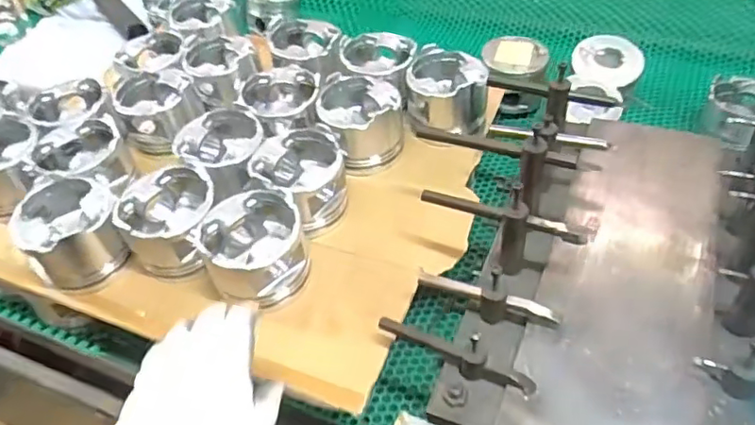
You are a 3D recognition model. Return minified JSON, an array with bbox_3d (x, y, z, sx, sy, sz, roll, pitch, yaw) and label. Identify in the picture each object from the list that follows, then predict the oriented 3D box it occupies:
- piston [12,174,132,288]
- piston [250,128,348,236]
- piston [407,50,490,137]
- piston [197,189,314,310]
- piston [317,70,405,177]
[{"bbox_3d":[-0.322,0.022,0.618,0.094,0.070,0.103,-30,51,-22],"label":"piston"},{"bbox_3d":[-0.083,-0.039,0.656,0.095,0.080,0.094,-3,46,3],"label":"piston"},{"bbox_3d":[0.091,-0.153,0.748,0.101,0.072,0.101,3,47,8],"label":"piston"},{"bbox_3d":[-0.124,0.038,0.586,0.094,0.085,0.091,-3,46,3],"label":"piston"},{"bbox_3d":[-0.020,-0.110,0.720,0.104,0.075,0.105,-7,46,-2],"label":"piston"}]

